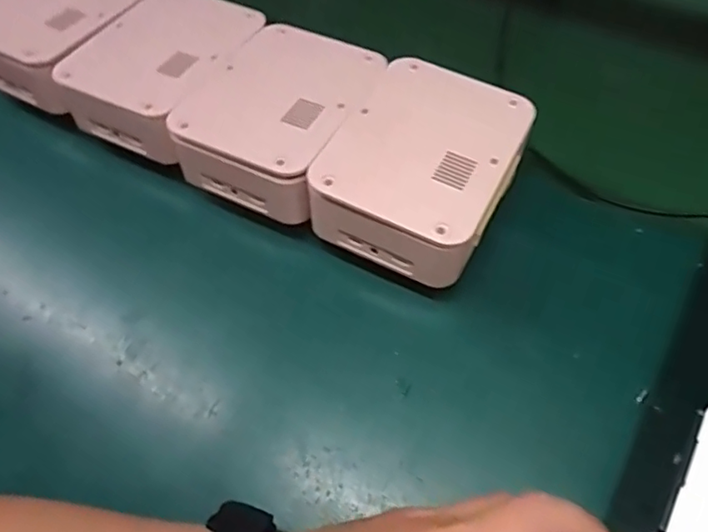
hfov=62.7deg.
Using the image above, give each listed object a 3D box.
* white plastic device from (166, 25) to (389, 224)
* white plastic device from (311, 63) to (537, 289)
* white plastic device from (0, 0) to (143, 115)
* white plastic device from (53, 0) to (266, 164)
[{"bbox_3d":[-0.046,-0.101,0.375,0.097,0.044,0.126,21,64,16],"label":"white plastic device"},{"bbox_3d":[0.042,-0.063,0.348,0.099,0.039,0.129,23,64,16],"label":"white plastic device"},{"bbox_3d":[-0.217,-0.184,0.434,0.102,0.040,0.128,21,64,16],"label":"white plastic device"},{"bbox_3d":[-0.132,-0.142,0.406,0.100,0.038,0.131,20,63,15],"label":"white plastic device"}]

